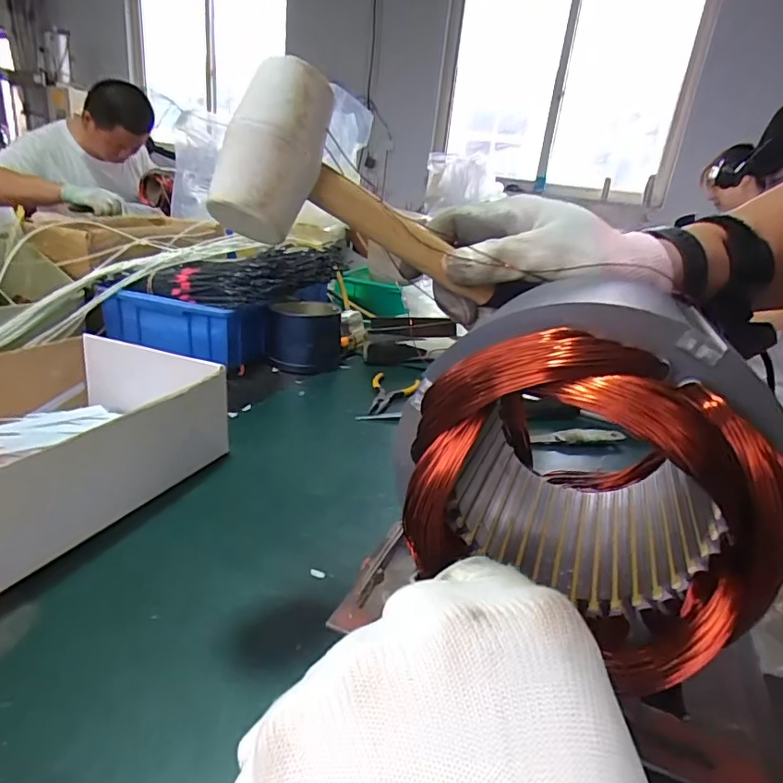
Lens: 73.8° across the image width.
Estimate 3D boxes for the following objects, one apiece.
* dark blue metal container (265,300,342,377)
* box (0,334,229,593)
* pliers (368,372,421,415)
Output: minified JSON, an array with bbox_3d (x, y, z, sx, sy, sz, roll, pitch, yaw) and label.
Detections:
[{"bbox_3d":[-0.115,-0.074,0.700,0.096,0.076,0.090,3,21,-10],"label":"dark blue metal container"},{"bbox_3d":[-0.266,0.035,0.377,0.184,0.080,0.237,14,22,19],"label":"box"},{"bbox_3d":[-0.008,0.000,0.625,0.057,0.007,0.110,13,22,17],"label":"pliers"}]

